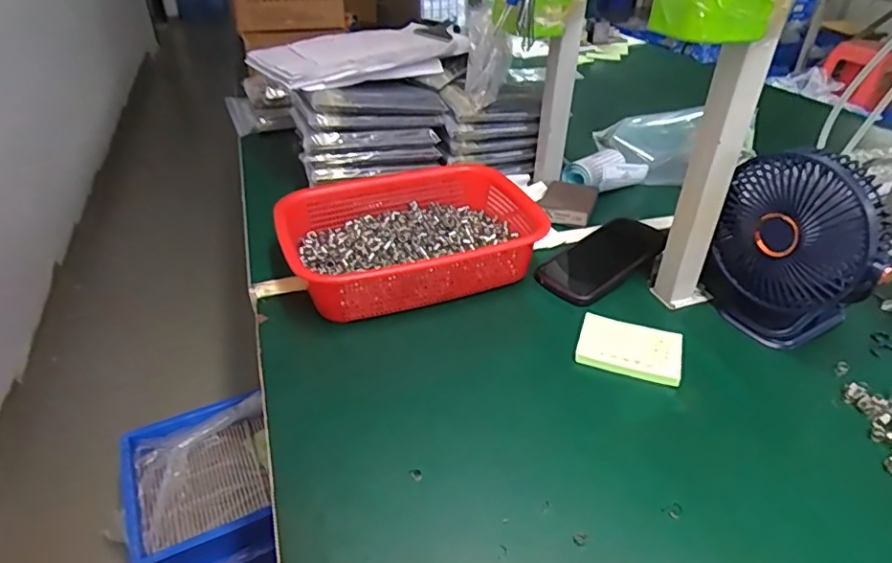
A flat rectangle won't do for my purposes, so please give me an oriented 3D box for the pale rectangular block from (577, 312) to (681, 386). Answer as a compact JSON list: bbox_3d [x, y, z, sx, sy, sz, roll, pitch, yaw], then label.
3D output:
[{"bbox_3d":[0.179,0.066,0.531,0.096,0.016,0.066,11,36,16],"label":"pale rectangular block"}]

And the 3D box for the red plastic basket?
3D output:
[{"bbox_3d":[-0.032,-0.052,0.641,0.281,0.078,0.211,-12,36,-16],"label":"red plastic basket"}]

